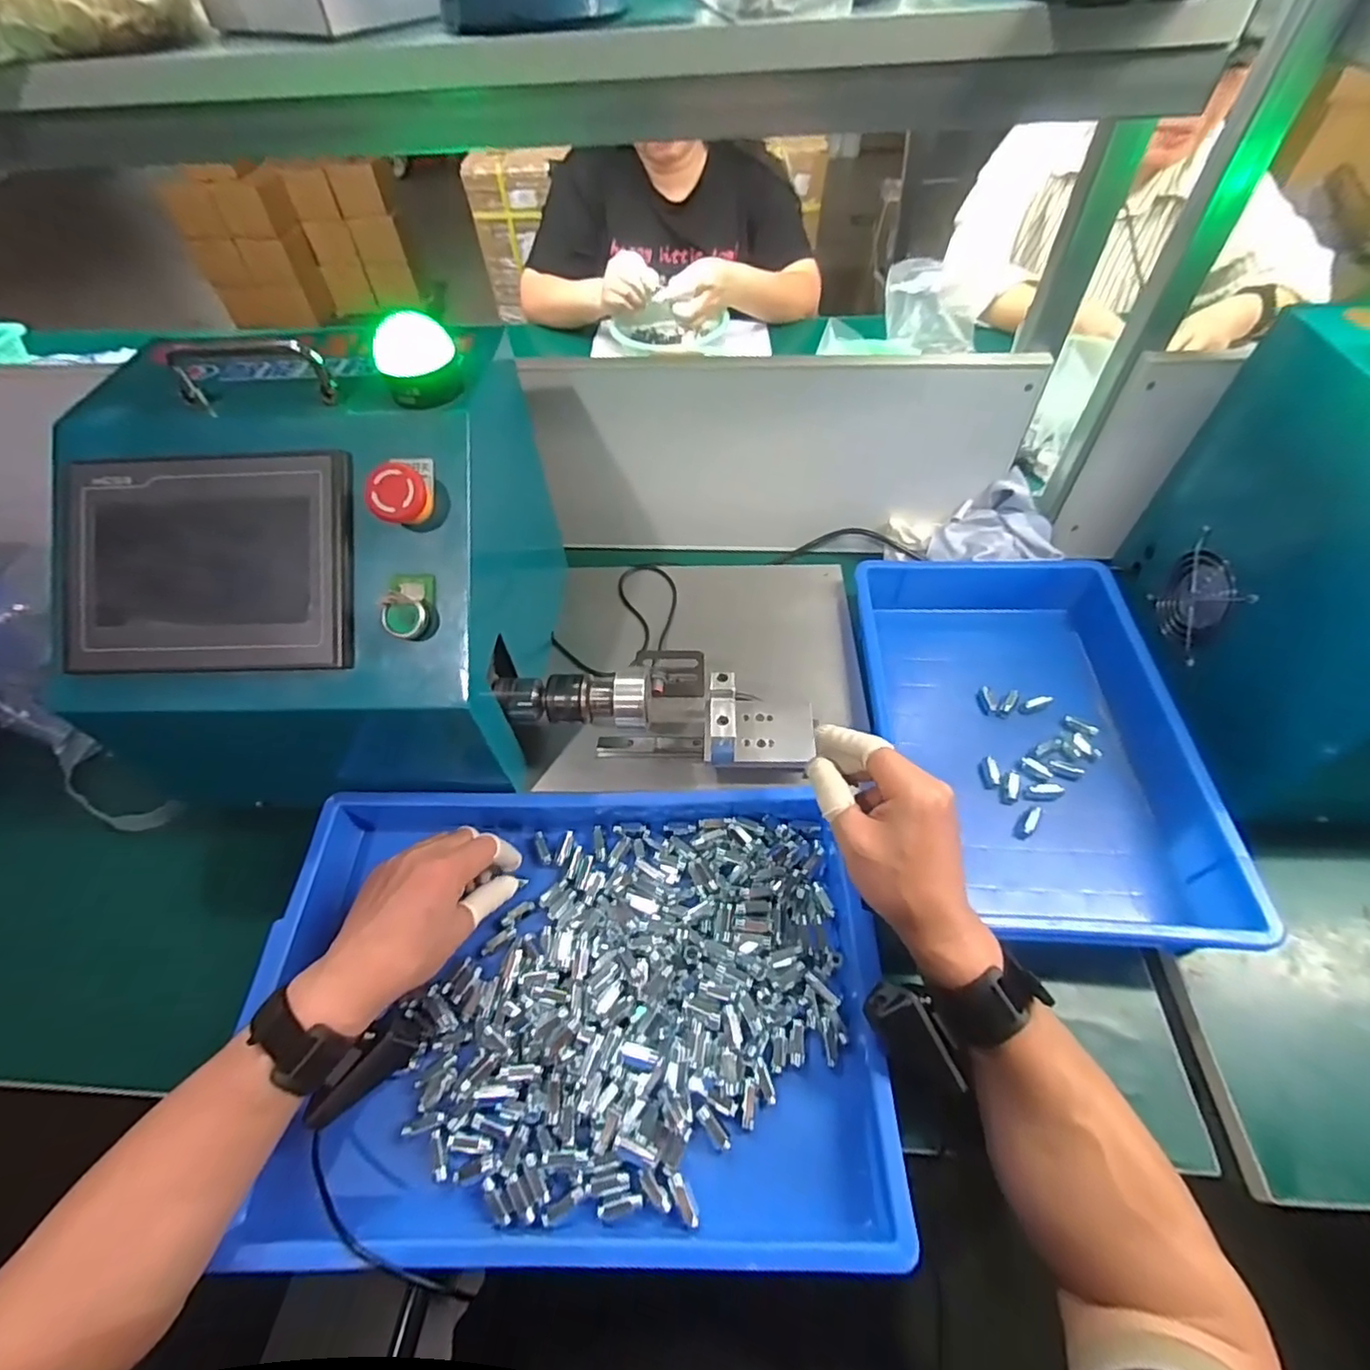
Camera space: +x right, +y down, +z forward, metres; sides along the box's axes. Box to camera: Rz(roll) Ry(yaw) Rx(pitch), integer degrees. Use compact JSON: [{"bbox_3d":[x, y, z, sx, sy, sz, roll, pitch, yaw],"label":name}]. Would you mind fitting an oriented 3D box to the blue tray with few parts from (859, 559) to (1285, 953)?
[{"bbox_3d":[0.287,0.034,0.541,0.234,0.064,0.361,2,54,4],"label":"blue tray with few parts"}]

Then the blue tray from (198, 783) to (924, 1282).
[{"bbox_3d":[-0.087,0.213,0.443,0.431,0.044,0.300,0,54,2],"label":"blue tray"}]

